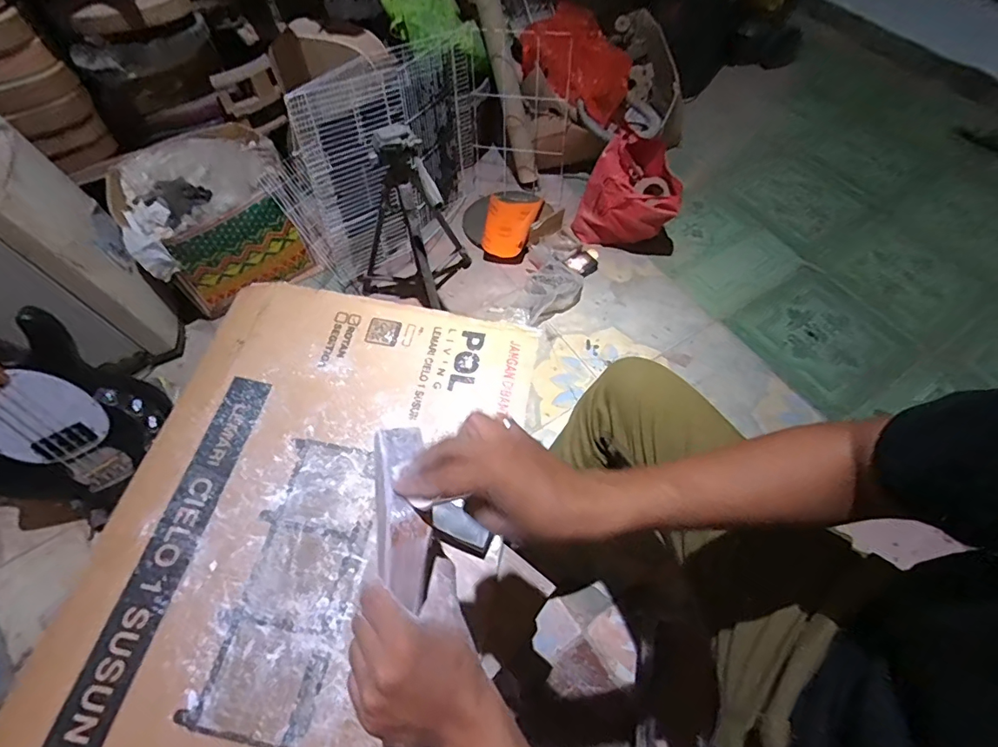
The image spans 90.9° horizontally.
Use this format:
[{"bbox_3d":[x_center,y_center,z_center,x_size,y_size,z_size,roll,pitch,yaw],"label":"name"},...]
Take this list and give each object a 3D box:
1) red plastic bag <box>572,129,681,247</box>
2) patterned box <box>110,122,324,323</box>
[{"bbox_3d":[0.379,-0.502,1.426,0.275,0.289,0.147,27,63,14],"label":"red plastic bag"},{"bbox_3d":[-0.765,-0.421,1.353,0.408,0.285,0.353,-33,66,-18],"label":"patterned box"}]

